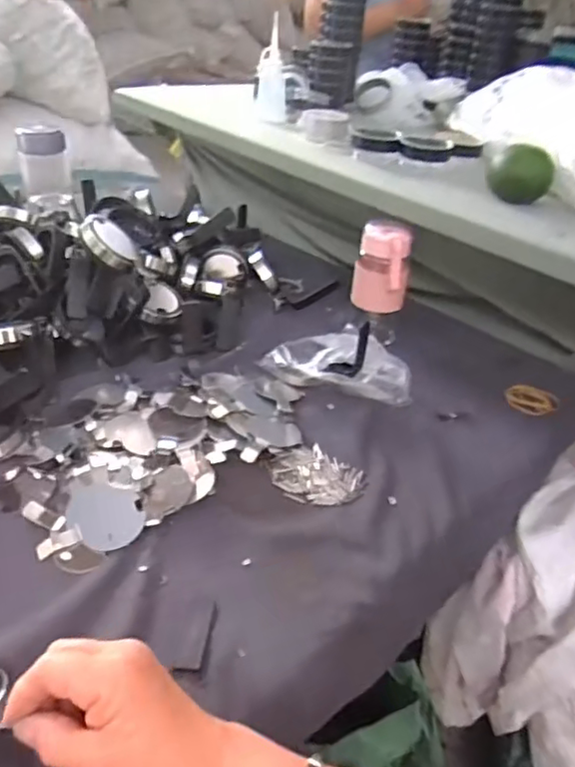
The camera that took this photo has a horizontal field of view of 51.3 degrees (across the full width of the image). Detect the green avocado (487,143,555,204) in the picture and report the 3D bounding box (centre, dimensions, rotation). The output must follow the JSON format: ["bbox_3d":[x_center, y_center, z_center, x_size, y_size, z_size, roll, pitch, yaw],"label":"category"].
[{"bbox_3d":[0.268,-0.240,0.692,0.071,0.055,0.053,14,36,13],"label":"green avocado"}]

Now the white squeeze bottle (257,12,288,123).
[{"bbox_3d":[-0.023,-0.499,0.955,0.049,0.141,0.045,3,35,-3],"label":"white squeeze bottle"}]

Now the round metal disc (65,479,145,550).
[{"bbox_3d":[-0.152,0.107,0.498,0.060,0.009,0.072,-14,45,-12],"label":"round metal disc"}]

